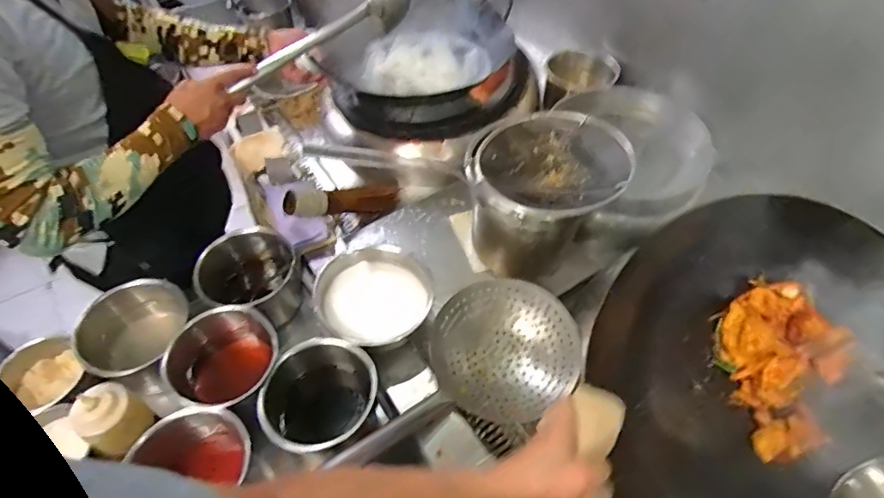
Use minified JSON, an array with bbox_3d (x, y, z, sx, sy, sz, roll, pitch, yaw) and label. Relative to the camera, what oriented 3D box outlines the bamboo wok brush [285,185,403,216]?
[{"bbox_3d":[-0.191,-0.098,0.999,0.271,0.054,0.049,-10,46,-47],"label":"bamboo wok brush"}]

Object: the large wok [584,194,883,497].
[{"bbox_3d":[0.402,0.173,0.552,0.342,0.156,0.422,17,87,6],"label":"large wok"}]

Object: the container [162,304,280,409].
[{"bbox_3d":[-0.322,0.194,0.763,0.155,0.146,0.149,29,56,20],"label":"container"}]

